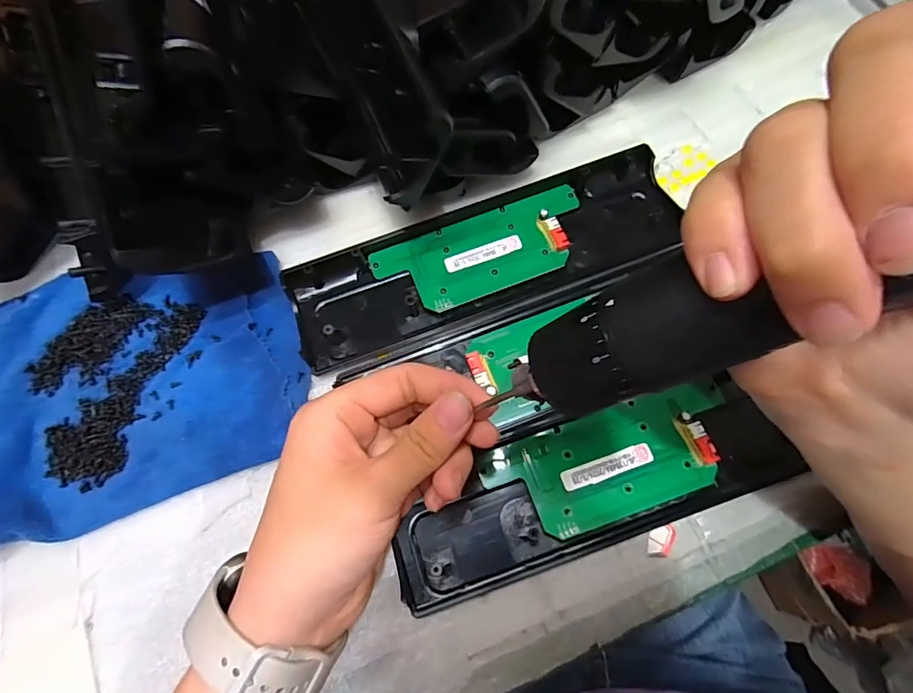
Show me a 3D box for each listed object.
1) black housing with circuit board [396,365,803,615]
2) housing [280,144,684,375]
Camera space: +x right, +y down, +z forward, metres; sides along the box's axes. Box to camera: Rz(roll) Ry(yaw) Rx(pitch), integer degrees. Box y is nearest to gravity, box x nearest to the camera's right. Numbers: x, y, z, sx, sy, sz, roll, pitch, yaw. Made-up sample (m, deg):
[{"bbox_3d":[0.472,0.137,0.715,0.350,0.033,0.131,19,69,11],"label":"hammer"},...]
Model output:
[{"bbox_3d":[0.066,0.072,0.254,0.202,0.021,0.064,-19,74,-4],"label":"black housing with circuit board"},{"bbox_3d":[0.016,-0.056,0.301,0.238,0.017,0.071,-19,74,-4],"label":"housing"}]

